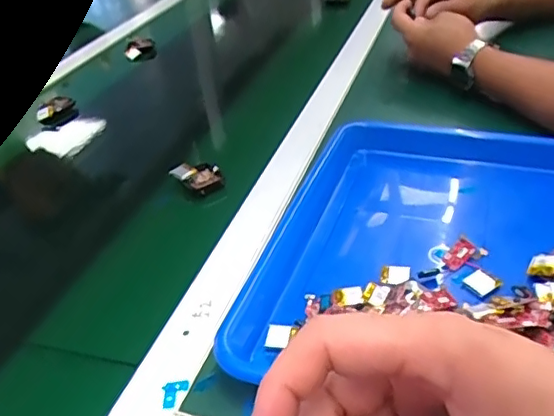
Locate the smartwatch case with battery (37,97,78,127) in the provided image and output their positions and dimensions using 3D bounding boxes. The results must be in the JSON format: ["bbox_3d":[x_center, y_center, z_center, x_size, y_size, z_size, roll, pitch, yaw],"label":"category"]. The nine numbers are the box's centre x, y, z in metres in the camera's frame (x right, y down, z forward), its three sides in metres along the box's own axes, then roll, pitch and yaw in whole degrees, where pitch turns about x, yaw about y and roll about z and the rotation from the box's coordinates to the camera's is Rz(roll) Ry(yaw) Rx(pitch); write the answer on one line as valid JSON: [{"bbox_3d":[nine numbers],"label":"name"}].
[{"bbox_3d":[-0.287,-0.125,0.733,0.049,0.029,0.034,-19,38,-17],"label":"smartwatch case with battery"}]

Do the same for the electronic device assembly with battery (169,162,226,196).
[{"bbox_3d":[-0.075,-0.033,0.559,0.047,0.018,0.037,23,45,34],"label":"electronic device assembly with battery"}]

